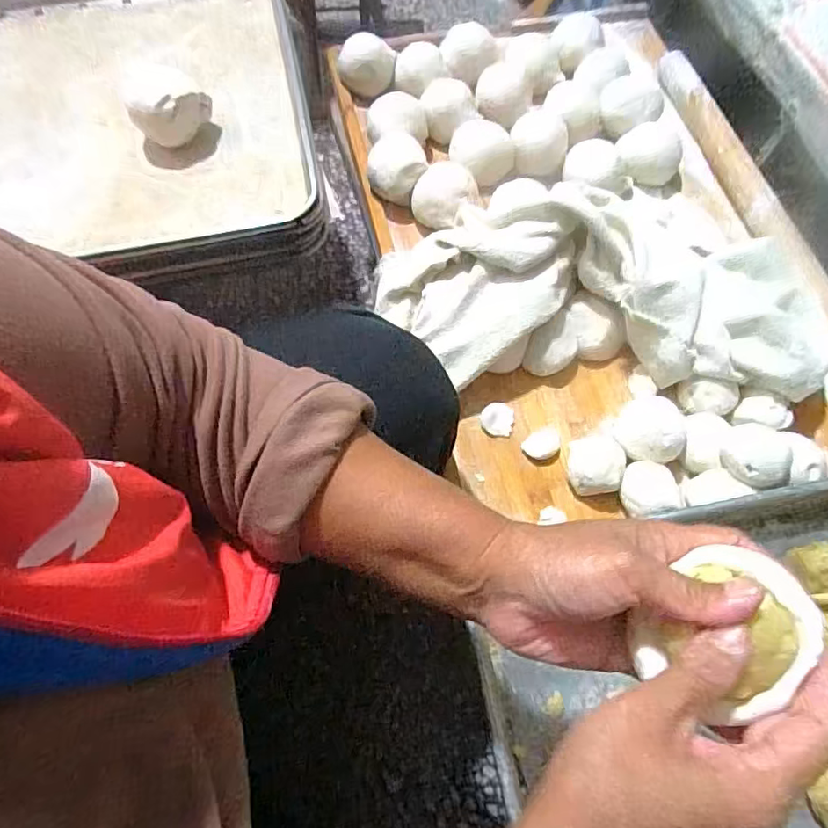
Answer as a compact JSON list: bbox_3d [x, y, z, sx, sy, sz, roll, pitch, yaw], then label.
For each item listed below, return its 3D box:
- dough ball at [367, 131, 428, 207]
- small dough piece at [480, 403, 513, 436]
[{"bbox_3d":[-0.018,-0.260,0.599,0.061,0.045,0.058,0,68,0],"label":"dough ball"},{"bbox_3d":[0.078,0.003,0.522,0.030,0.011,0.029,0,68,0],"label":"small dough piece"}]

